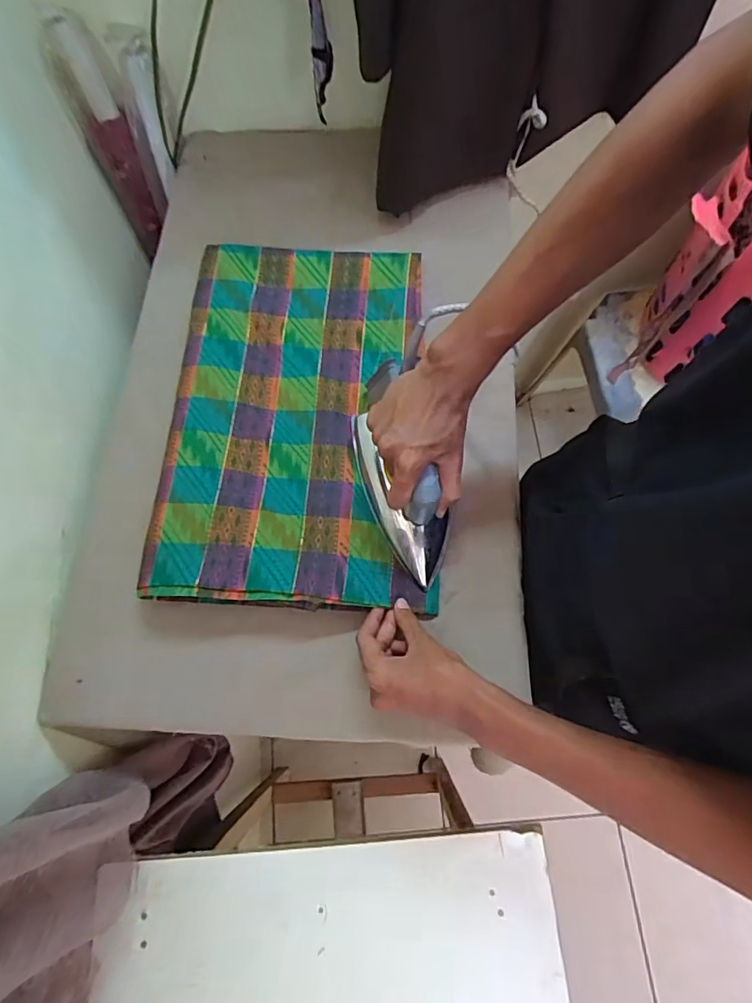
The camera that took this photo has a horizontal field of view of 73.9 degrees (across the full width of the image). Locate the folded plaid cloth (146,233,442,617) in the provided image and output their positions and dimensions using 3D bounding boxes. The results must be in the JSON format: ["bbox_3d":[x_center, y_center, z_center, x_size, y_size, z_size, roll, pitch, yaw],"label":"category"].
[{"bbox_3d":[-0.081,-0.106,0.555,0.283,0.037,0.432,2,73,-2],"label":"folded plaid cloth"}]

